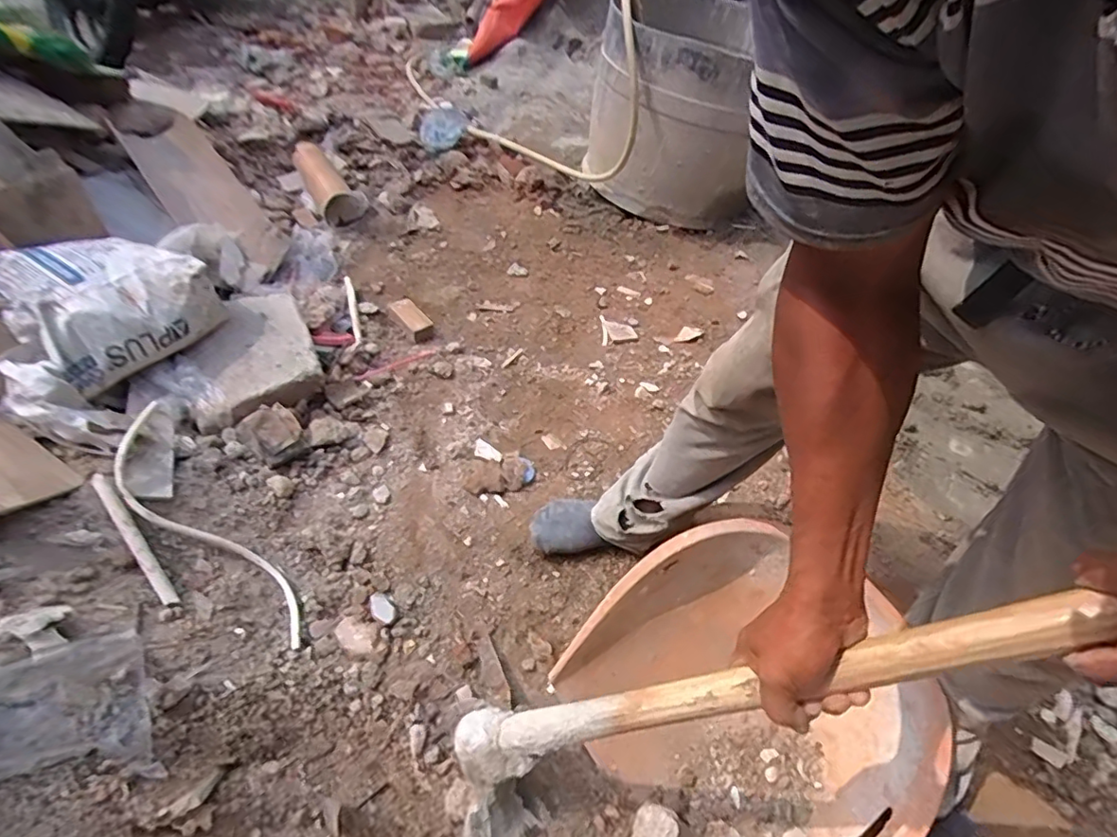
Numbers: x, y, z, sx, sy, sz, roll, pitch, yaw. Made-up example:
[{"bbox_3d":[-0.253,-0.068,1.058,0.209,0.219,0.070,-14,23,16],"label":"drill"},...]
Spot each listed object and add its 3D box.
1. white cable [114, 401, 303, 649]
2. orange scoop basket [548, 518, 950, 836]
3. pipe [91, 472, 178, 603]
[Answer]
[{"bbox_3d":[-0.476,0.151,0.747,0.388,0.028,0.110,55,29,-1],"label":"white cable"},{"bbox_3d":[0.269,0.365,0.723,0.348,0.177,0.397,-28,57,-27],"label":"orange scoop basket"},{"bbox_3d":[-0.522,0.148,0.687,0.016,0.021,0.185,-30,88,-28],"label":"pipe"}]

